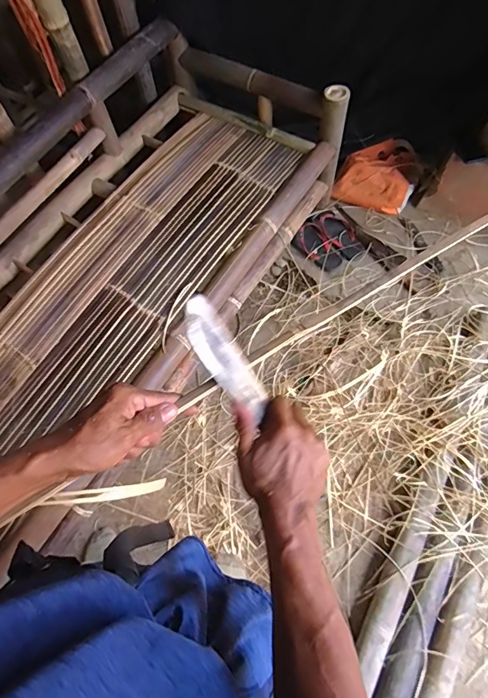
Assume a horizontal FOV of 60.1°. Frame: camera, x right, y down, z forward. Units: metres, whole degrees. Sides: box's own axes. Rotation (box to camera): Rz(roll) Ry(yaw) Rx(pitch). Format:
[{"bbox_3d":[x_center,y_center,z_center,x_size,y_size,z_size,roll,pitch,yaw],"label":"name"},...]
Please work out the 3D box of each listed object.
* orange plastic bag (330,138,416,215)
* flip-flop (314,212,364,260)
[{"bbox_3d":[0.511,-0.665,1.607,0.278,0.154,0.238,21,68,12],"label":"orange plastic bag"},{"bbox_3d":[0.365,-0.429,1.575,0.111,0.035,0.242,-22,66,-7],"label":"flip-flop"}]

